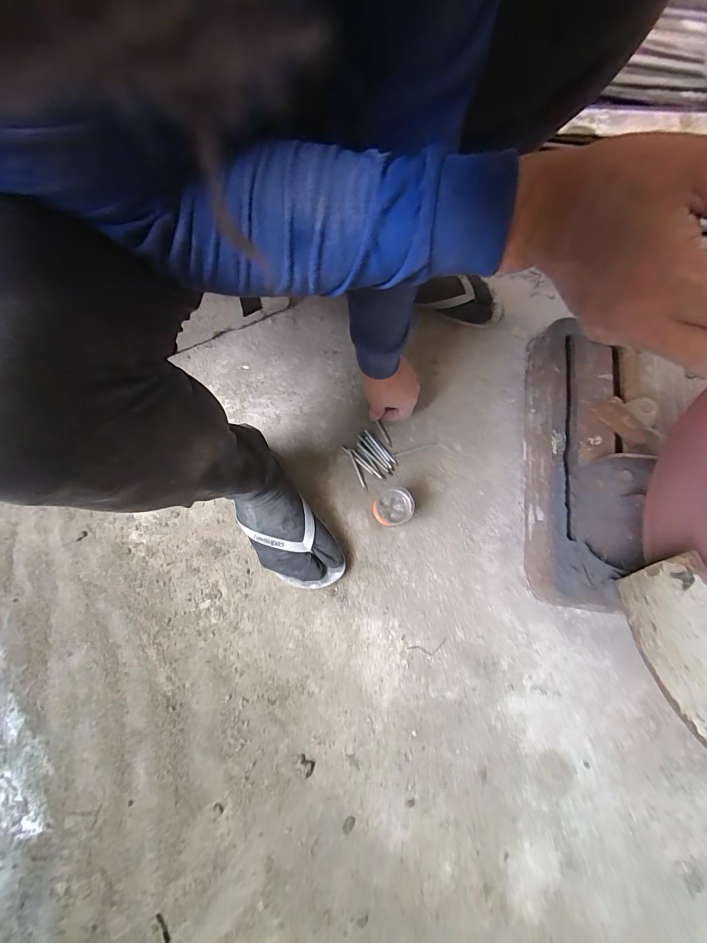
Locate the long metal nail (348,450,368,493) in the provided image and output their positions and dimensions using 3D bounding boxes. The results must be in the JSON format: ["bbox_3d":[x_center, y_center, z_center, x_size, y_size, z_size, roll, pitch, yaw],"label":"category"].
[{"bbox_3d":[0.006,-0.002,0.623,0.006,0.004,0.074,-21,78,-6],"label":"long metal nail"}]

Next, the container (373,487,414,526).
[{"bbox_3d":[0.058,0.057,0.575,0.054,0.064,0.055,0,76,-1],"label":"container"}]

